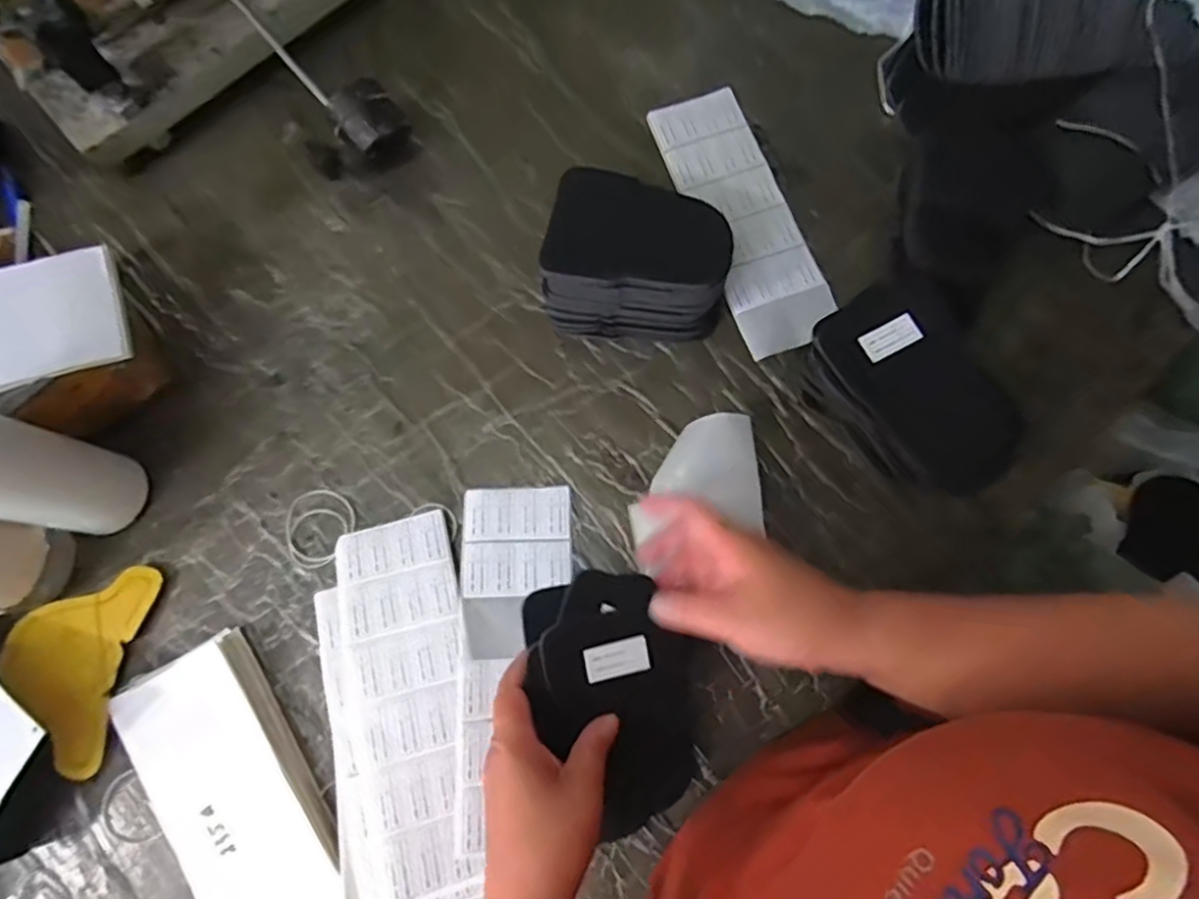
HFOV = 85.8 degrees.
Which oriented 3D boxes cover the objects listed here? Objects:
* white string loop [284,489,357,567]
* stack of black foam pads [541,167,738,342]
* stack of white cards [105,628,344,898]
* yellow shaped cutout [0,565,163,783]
[{"bbox_3d":[-0.221,0.060,0.508,0.056,0.005,0.059,0,76,0],"label":"white string loop"},{"bbox_3d":[0.031,-0.147,0.511,0.138,0.085,0.093,8,76,2],"label":"stack of black foam pads"},{"bbox_3d":[-0.242,0.263,0.441,0.092,0.028,0.257,-30,78,-7],"label":"stack of white cards"},{"bbox_3d":[-0.393,0.156,0.477,0.087,0.007,0.145,12,77,-4],"label":"yellow shaped cutout"}]

